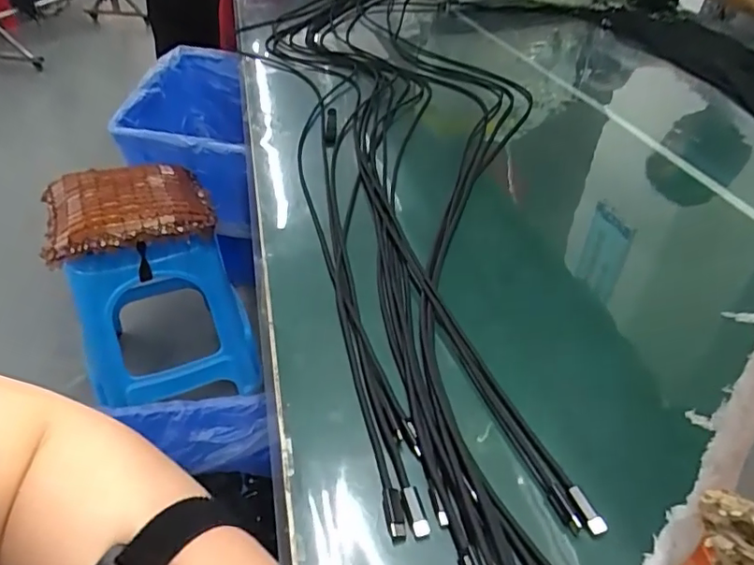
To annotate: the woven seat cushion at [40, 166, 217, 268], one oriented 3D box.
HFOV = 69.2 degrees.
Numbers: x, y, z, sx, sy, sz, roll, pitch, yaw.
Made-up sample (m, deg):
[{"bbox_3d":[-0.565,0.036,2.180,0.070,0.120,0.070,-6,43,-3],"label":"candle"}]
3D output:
[{"bbox_3d":[-0.471,-0.147,1.035,0.287,0.068,0.243,-14,41,-17],"label":"woven seat cushion"}]

